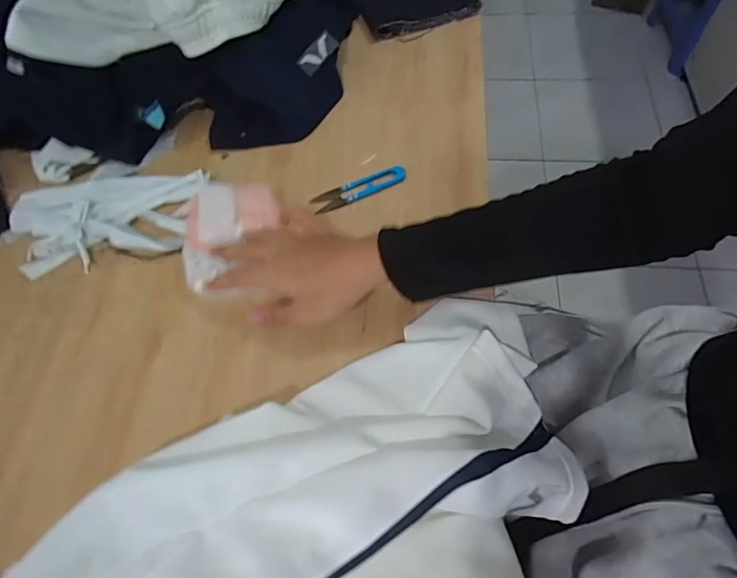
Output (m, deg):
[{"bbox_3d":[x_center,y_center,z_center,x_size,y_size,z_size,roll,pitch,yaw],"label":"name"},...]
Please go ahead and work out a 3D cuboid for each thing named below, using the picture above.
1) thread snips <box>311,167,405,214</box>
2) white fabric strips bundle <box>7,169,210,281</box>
[{"bbox_3d":[-0.011,-0.123,0.576,0.118,0.010,0.029,-21,63,-8],"label":"thread snips"},{"bbox_3d":[-0.319,-0.088,0.578,0.231,0.013,0.125,-11,62,-2],"label":"white fabric strips bundle"}]

